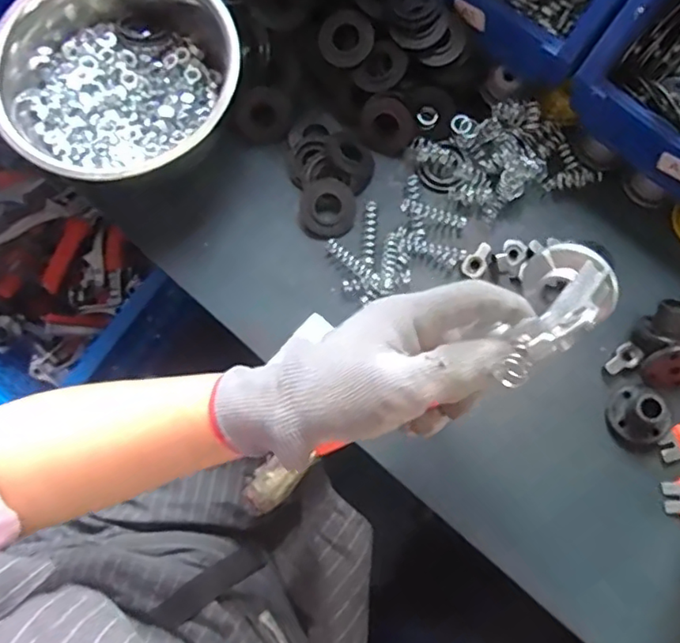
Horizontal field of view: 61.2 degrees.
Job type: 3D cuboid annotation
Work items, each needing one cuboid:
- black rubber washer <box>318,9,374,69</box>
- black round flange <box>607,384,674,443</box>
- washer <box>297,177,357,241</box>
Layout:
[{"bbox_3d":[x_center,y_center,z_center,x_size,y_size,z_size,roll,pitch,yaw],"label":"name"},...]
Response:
[{"bbox_3d":[0.005,-0.224,0.456,0.039,0.005,0.042,0,119,0],"label":"black rubber washer"},{"bbox_3d":[0.213,0.067,0.406,0.036,0.024,0.040,-29,77,-5],"label":"black round flange"},{"bbox_3d":[-0.010,-0.090,0.458,0.046,0.010,0.048,0,76,2],"label":"washer"}]

